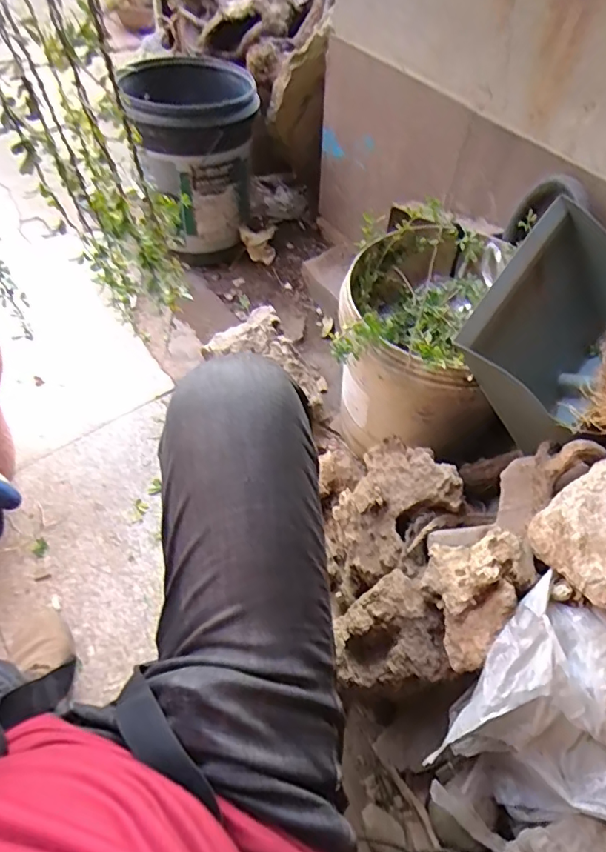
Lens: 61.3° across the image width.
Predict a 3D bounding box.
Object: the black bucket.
[{"bbox_3d":[-0.242,-0.614,1.187,0.256,0.354,0.285,-16,58,-13],"label":"black bucket"}]

